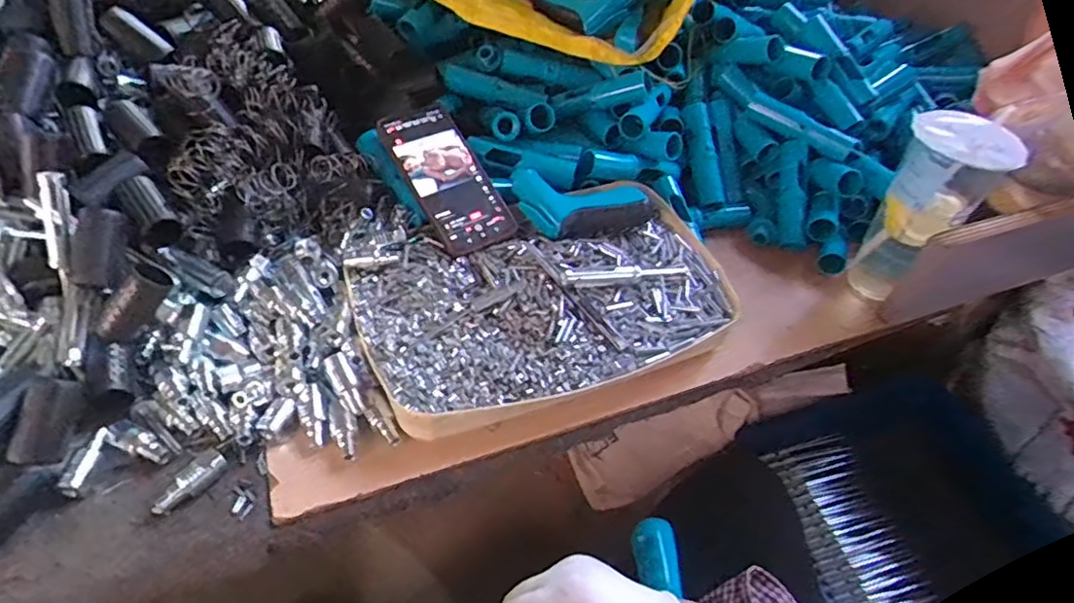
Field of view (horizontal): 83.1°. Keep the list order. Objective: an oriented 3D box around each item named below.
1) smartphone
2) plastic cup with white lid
[{"bbox_3d":[-0.090,-0.127,0.616,0.081,0.012,0.168,-26,78,-25],"label":"smartphone"},{"bbox_3d":[0.414,-0.101,0.647,0.093,0.193,0.105,35,54,25],"label":"plastic cup with white lid"}]

